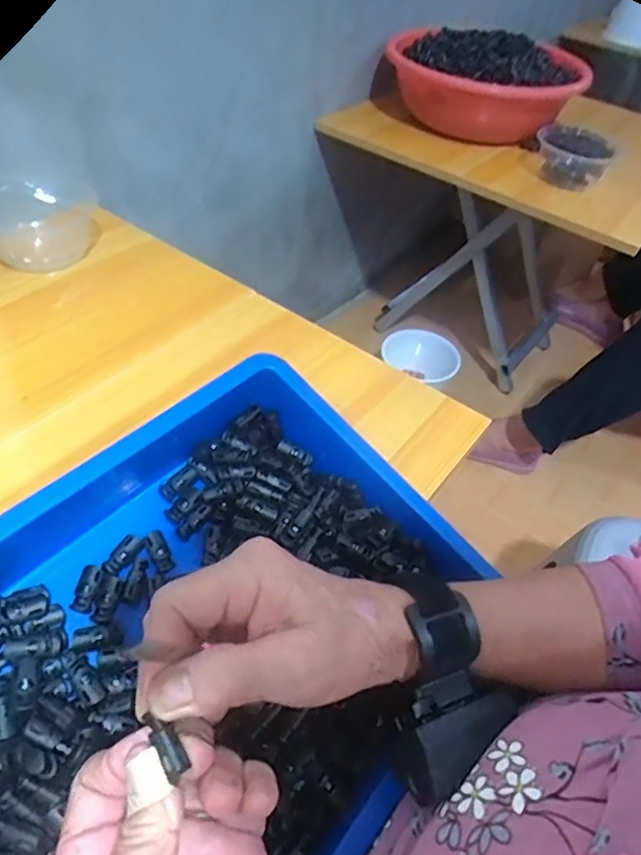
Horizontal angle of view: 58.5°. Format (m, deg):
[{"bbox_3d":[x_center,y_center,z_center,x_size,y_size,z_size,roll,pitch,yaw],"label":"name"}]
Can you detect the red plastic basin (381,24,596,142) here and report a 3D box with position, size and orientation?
[{"bbox_3d":[0.306,-0.655,1.094,0.341,0.136,0.341,3,47,-4],"label":"red plastic basin"}]

